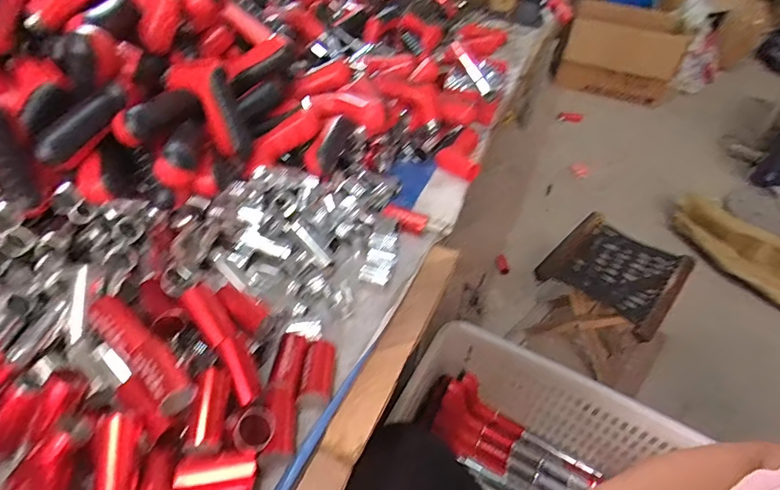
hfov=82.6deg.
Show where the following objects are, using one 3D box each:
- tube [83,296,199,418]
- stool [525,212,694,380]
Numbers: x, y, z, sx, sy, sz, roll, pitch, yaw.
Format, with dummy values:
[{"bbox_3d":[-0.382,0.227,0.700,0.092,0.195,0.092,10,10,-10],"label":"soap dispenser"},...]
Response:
[{"bbox_3d":[-0.212,0.093,0.383,0.117,0.042,0.033,32,49,25],"label":"tube"},{"bbox_3d":[0.489,0.158,1.085,0.253,0.310,0.277,33,49,26],"label":"stool"}]

